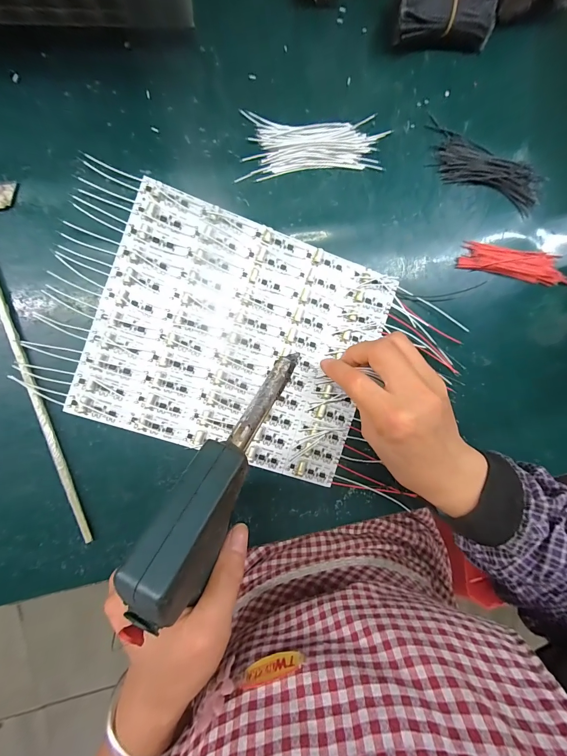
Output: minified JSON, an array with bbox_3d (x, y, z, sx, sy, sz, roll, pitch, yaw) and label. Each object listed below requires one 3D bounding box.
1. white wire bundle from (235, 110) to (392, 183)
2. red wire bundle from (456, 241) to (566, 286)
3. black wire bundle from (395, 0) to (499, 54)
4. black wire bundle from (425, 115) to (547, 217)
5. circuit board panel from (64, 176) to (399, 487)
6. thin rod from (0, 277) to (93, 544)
[{"bbox_3d":[0.027,-0.197,0.270,0.122,0.008,0.051,-4,95,-9],"label":"white wire bundle"},{"bbox_3d":[0.228,-0.108,0.302,0.124,0.009,0.030,5,93,-10],"label":"red wire bundle"},{"bbox_3d":[0.135,-0.308,0.267,0.090,0.034,0.035,-10,96,-9],"label":"black wire bundle"},{"bbox_3d":[0.186,-0.192,0.292,0.115,0.010,0.043,18,91,-11],"label":"black wire bundle"},{"bbox_3d":[-0.034,-0.030,0.267,0.224,0.005,0.191,19,91,-11],"label":"circuit board panel"},{"bbox_3d":[-0.193,-0.001,0.239,0.011,0.007,0.275,-15,96,-8],"label":"thin rod"}]

